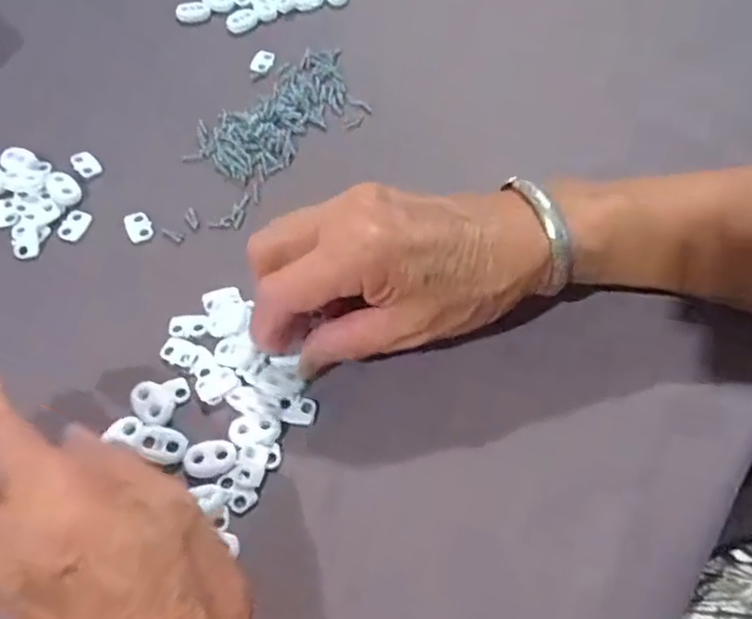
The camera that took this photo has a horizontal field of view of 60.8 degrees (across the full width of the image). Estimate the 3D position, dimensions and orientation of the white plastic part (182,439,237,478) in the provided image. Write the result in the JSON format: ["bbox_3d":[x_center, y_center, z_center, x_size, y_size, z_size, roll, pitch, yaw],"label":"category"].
[{"bbox_3d":[-0.072,0.064,0.278,0.022,0.004,0.015,-4,60,-4],"label":"white plastic part"}]

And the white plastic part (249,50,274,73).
[{"bbox_3d":[-0.074,-0.160,0.414,0.014,0.005,0.015,11,61,2],"label":"white plastic part"}]

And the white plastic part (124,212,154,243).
[{"bbox_3d":[-0.127,-0.045,0.343,0.013,0.004,0.019,-22,62,-14],"label":"white plastic part"}]

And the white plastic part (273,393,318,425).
[{"bbox_3d":[-0.037,0.046,0.292,0.020,0.004,0.013,11,76,-8],"label":"white plastic part"}]

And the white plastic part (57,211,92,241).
[{"bbox_3d":[-0.161,-0.046,0.341,0.013,0.004,0.018,18,61,6],"label":"white plastic part"}]

